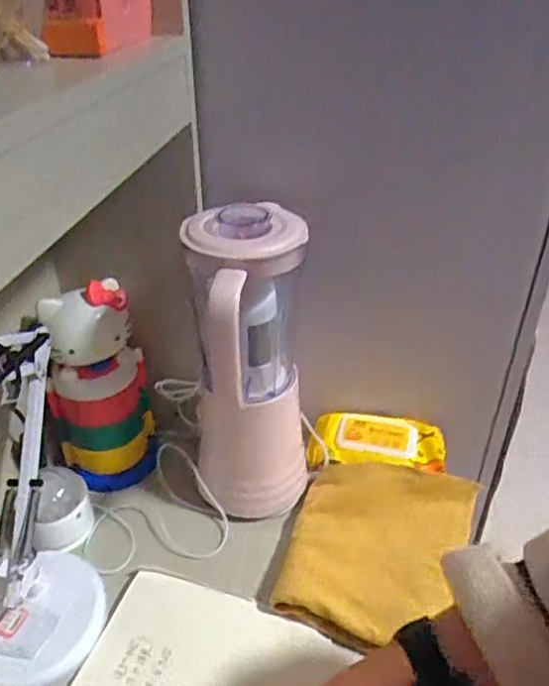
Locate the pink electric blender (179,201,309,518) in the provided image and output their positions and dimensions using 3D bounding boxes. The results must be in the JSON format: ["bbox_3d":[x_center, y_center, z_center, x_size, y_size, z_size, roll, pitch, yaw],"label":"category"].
[{"bbox_3d":[-0.025,0.035,0.641,0.119,0.343,0.138,-3,34,-4],"label":"pink electric blender"}]

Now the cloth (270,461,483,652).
[{"bbox_3d":[0.114,0.212,0.633,0.186,0.035,0.208,9,35,13],"label":"cloth"}]

